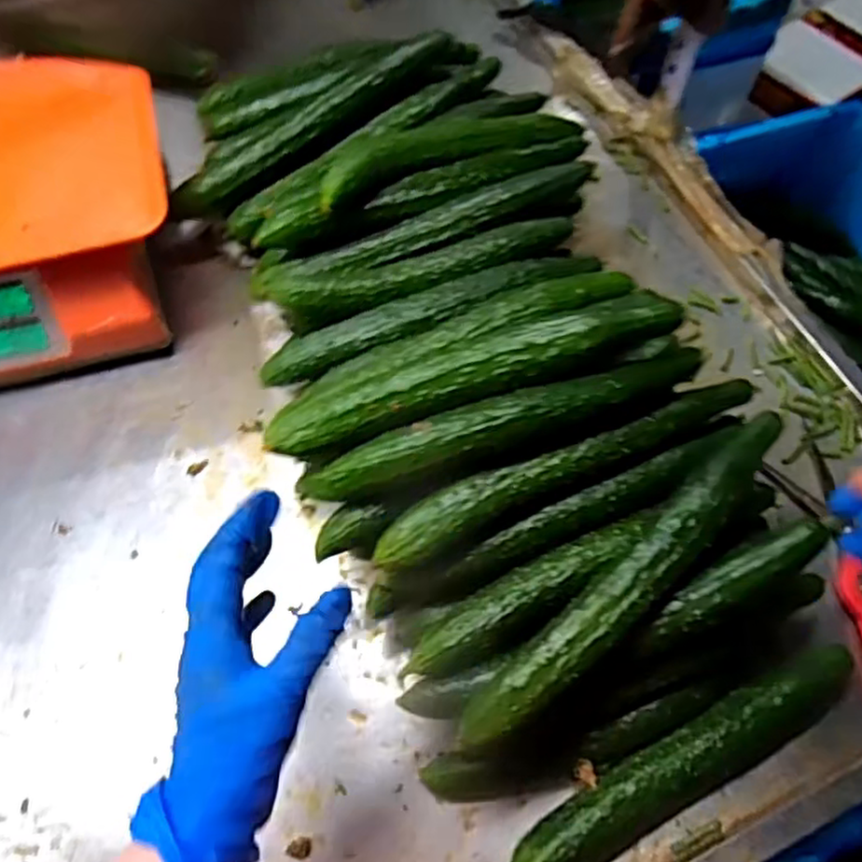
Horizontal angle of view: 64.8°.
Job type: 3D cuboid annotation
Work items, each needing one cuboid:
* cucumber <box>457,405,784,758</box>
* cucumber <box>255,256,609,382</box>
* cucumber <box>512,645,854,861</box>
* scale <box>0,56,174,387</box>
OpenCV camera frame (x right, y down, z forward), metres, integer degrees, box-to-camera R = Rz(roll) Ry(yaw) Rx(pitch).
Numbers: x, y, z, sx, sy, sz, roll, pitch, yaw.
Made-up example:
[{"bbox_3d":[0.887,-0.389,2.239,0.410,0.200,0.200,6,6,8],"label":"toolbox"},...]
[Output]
[{"bbox_3d":[0.113,0.090,0.399,0.255,0.036,0.046,-38,70,-19],"label":"cucumber"},{"bbox_3d":[0.008,-0.093,0.524,0.279,0.035,0.034,-22,65,-13],"label":"cucumber"},{"bbox_3d":[0.166,0.212,0.432,0.262,0.032,0.041,-26,66,-13],"label":"cucumber"},{"bbox_3d":[-0.356,-0.167,0.566,0.299,0.149,0.224,-15,64,-8],"label":"scale"}]

